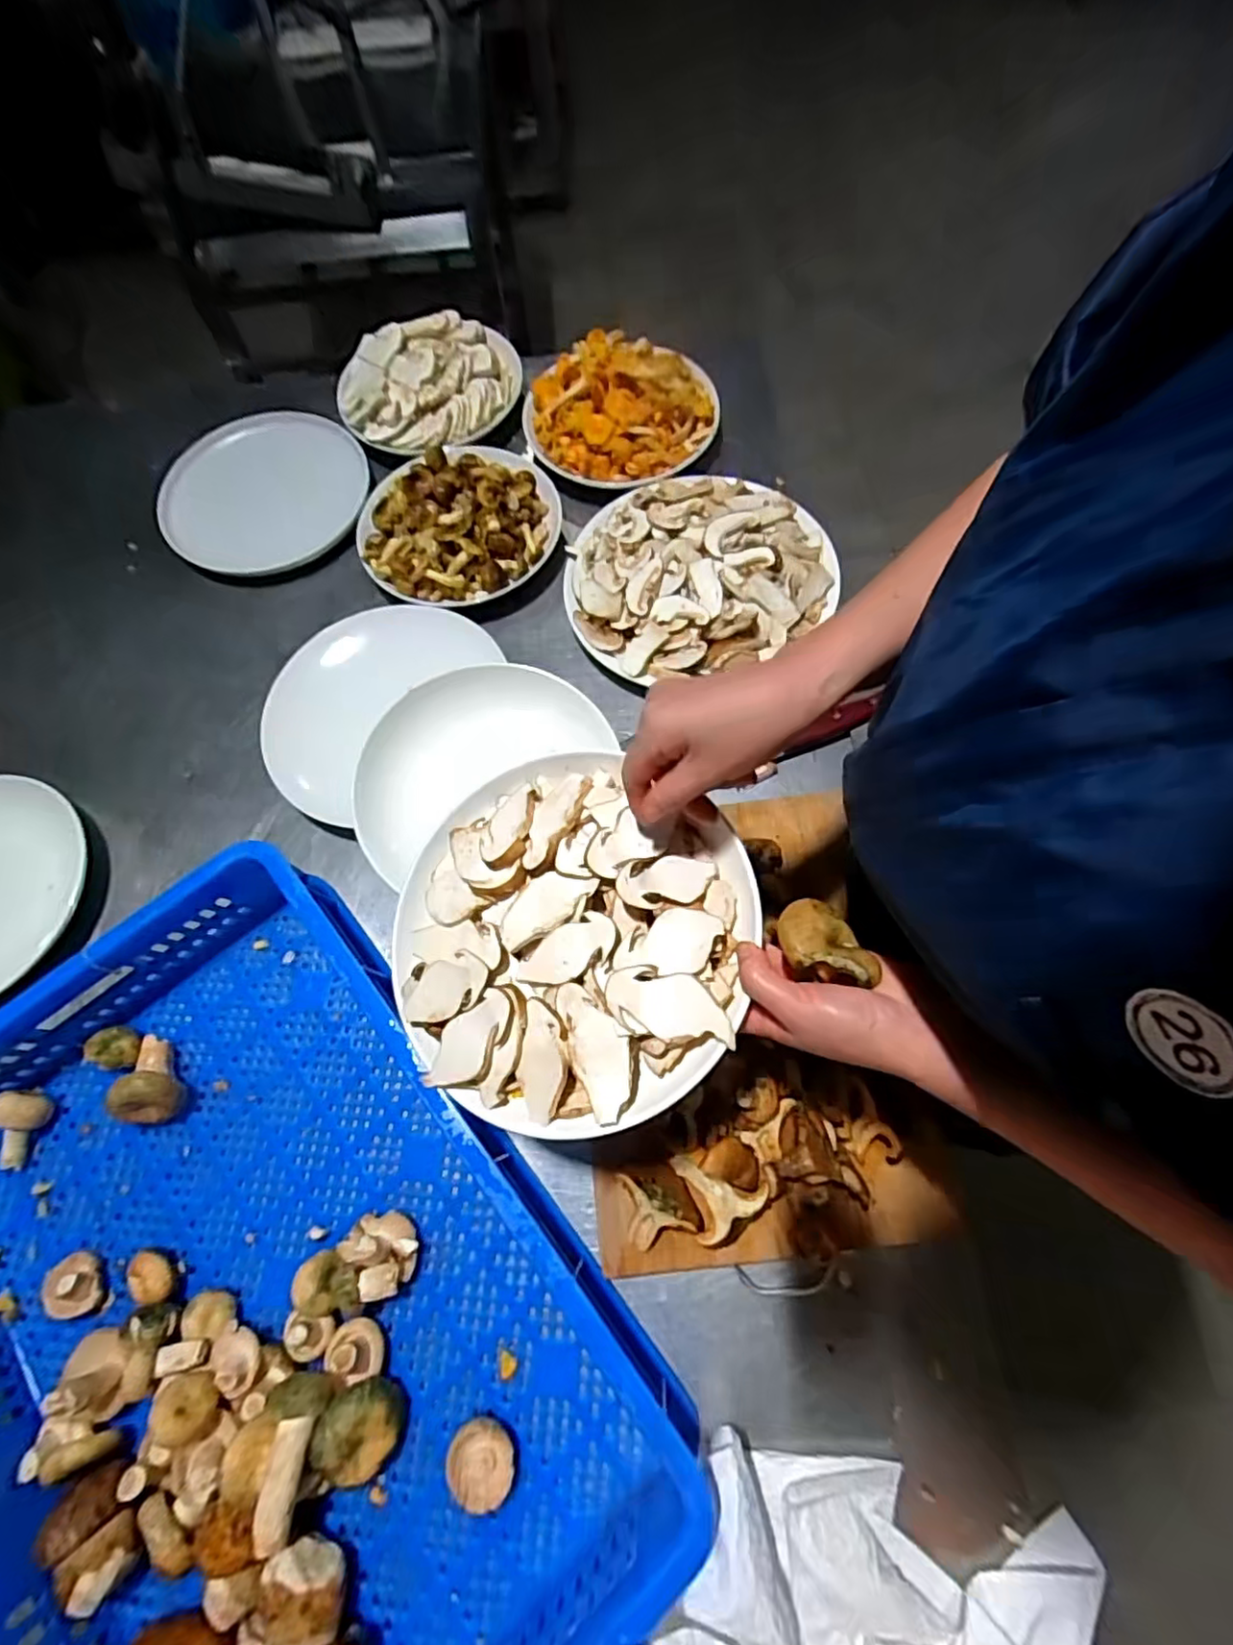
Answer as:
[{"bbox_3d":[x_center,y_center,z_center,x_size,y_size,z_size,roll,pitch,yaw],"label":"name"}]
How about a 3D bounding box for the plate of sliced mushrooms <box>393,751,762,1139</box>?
[{"bbox_3d":[-0.033,0.069,0.420,0.235,0.045,0.235,-4,73,14],"label":"plate of sliced mushrooms"}]

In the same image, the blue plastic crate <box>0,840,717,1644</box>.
[{"bbox_3d":[-0.267,0.350,0.472,0.394,0.118,0.567,-40,72,-12],"label":"blue plastic crate"}]

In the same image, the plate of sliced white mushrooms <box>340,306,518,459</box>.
[{"bbox_3d":[-0.244,-0.579,0.840,0.234,0.035,0.223,-1,68,2],"label":"plate of sliced white mushrooms"}]

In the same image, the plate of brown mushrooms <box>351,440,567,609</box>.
[{"bbox_3d":[-0.190,-0.359,0.757,0.223,0.051,0.230,-1,68,2],"label":"plate of brown mushrooms"}]

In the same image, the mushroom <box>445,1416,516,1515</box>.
[{"bbox_3d":[-0.095,0.443,0.445,0.045,0.014,0.046,4,63,-15],"label":"mushroom"}]

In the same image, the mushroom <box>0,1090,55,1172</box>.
[{"bbox_3d":[-0.498,0.256,0.536,0.038,0.041,0.063,-4,68,1],"label":"mushroom"}]

